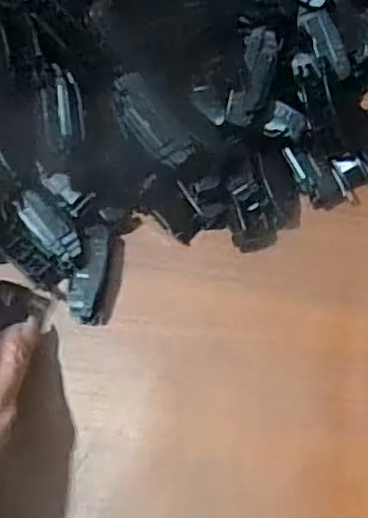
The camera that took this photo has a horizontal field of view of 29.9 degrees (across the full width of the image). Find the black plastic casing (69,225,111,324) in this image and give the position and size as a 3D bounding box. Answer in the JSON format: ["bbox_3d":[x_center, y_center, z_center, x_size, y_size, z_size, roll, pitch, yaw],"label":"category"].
[{"bbox_3d":[-0.047,0.008,0.351,0.015,0.017,0.048,13,71,4],"label":"black plastic casing"}]

